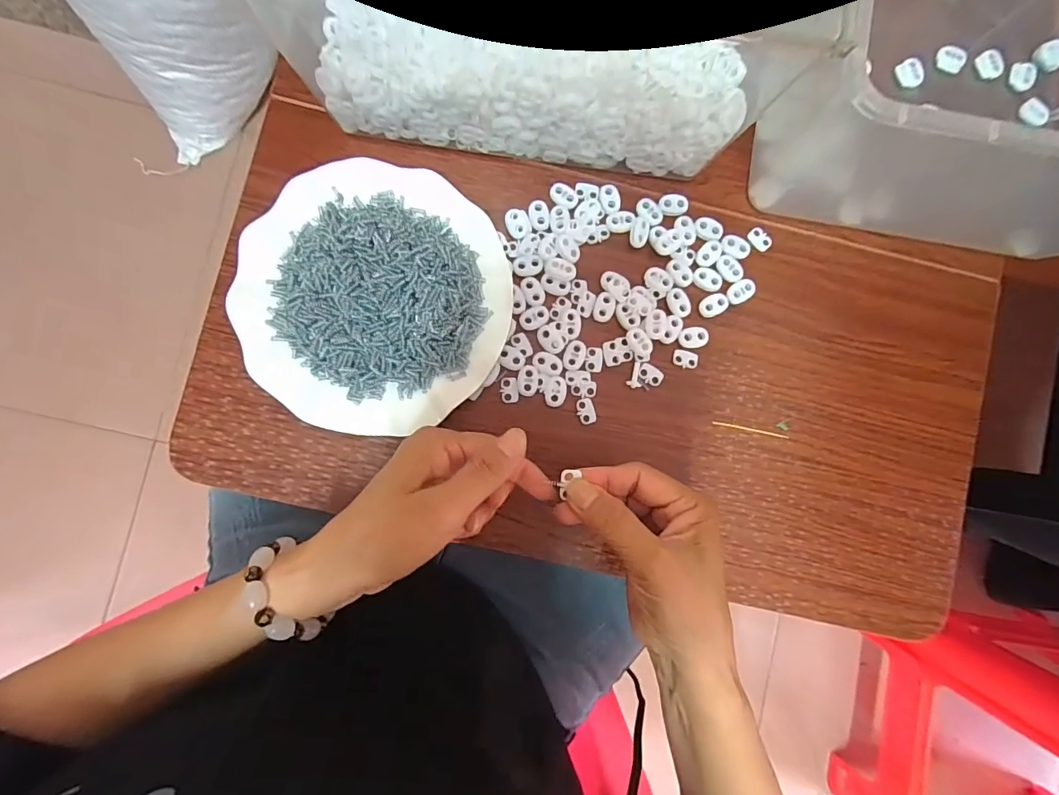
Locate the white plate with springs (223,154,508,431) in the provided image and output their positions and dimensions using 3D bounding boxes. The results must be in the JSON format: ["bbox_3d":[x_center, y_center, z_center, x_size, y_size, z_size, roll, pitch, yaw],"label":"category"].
[{"bbox_3d":[-0.107,-0.071,0.323,0.182,0.027,0.179,0,87,-2],"label":"white plate with springs"}]

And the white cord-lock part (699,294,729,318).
[{"bbox_3d":[0.140,-0.070,0.345,0.022,0.004,0.016,-27,89,-3],"label":"white cord-lock part"}]

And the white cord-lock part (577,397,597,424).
[{"bbox_3d":[0.042,0.010,0.338,0.013,0.004,0.020,-15,88,-3],"label":"white cord-lock part"}]

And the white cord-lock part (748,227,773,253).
[{"bbox_3d":[0.179,-0.123,0.355,0.014,0.004,0.019,-42,89,-4],"label":"white cord-lock part"}]

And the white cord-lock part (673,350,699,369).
[{"bbox_3d":[0.118,-0.029,0.344,0.019,0.004,0.012,12,87,-2],"label":"white cord-lock part"}]

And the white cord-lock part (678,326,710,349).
[{"bbox_3d":[0.124,-0.045,0.345,0.022,0.004,0.016,-2,87,-3],"label":"white cord-lock part"}]

